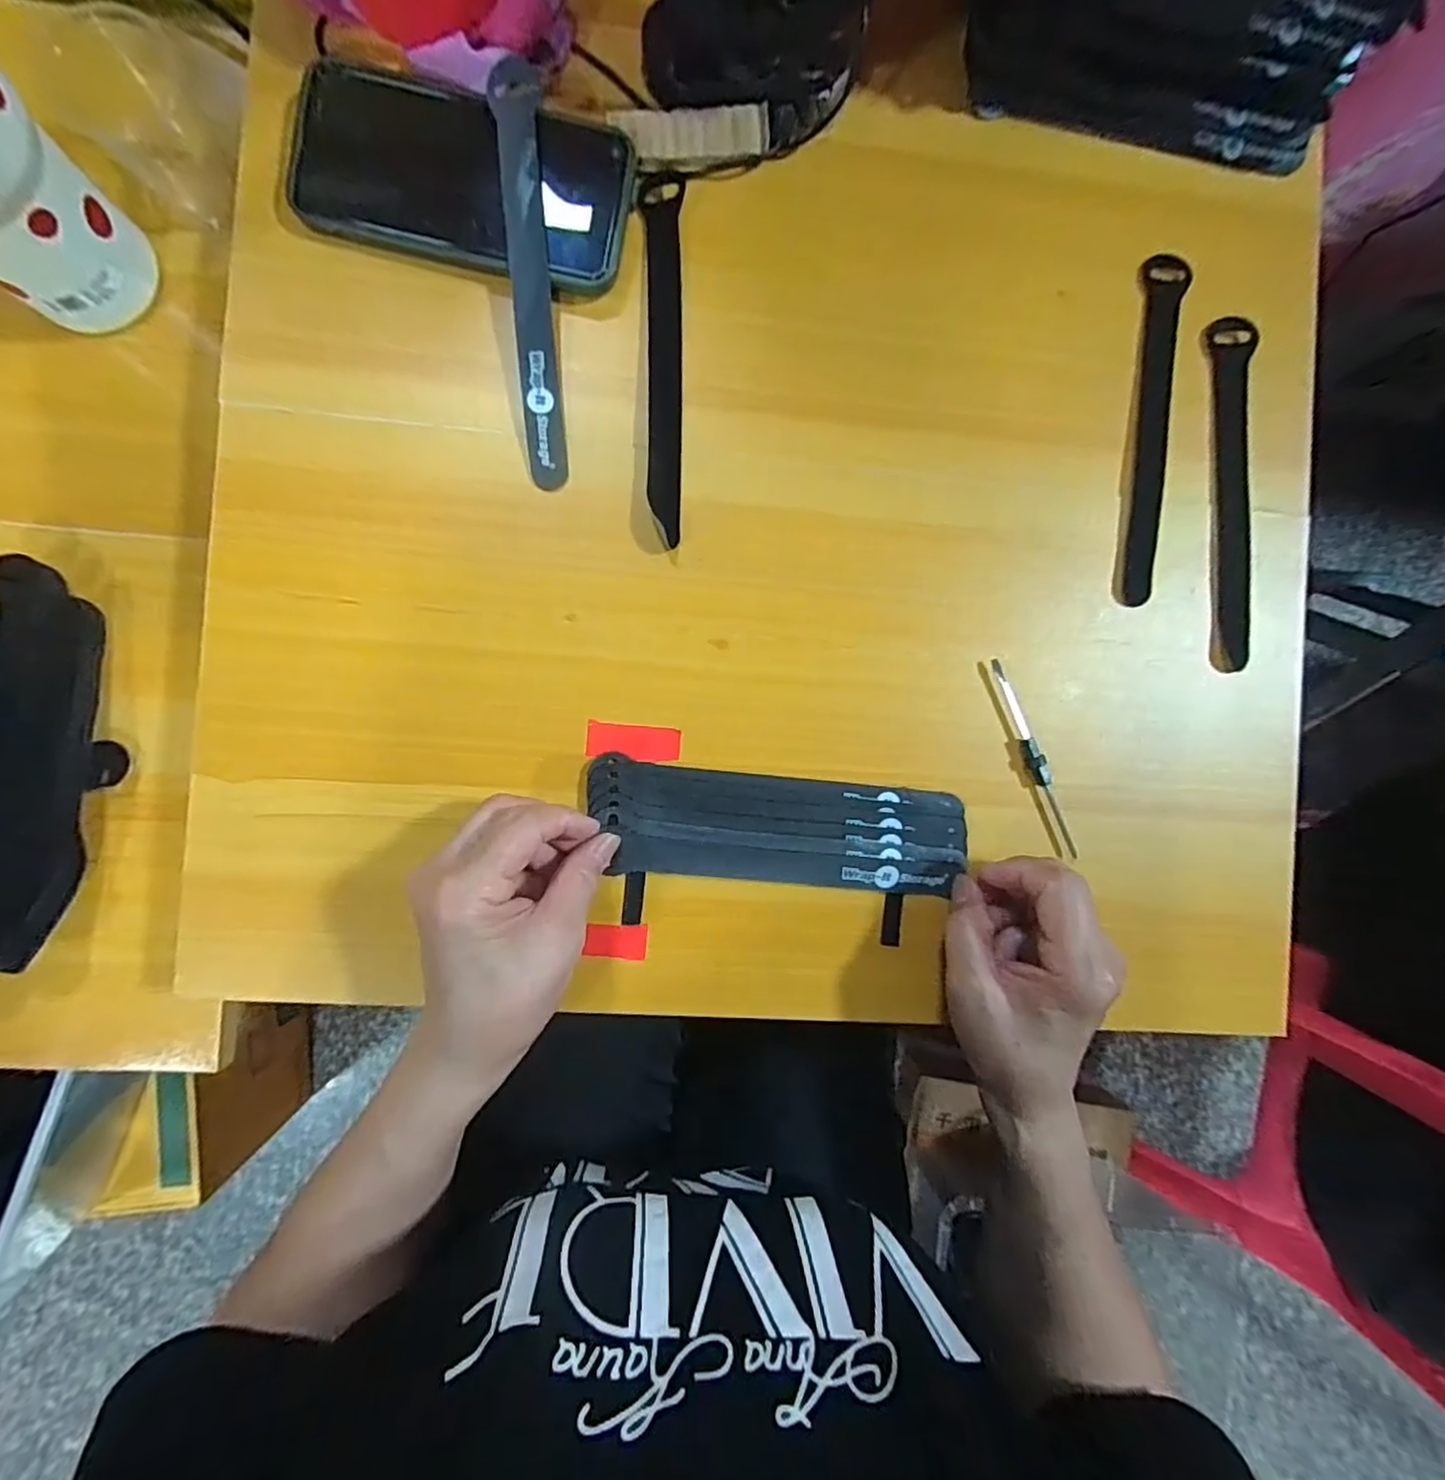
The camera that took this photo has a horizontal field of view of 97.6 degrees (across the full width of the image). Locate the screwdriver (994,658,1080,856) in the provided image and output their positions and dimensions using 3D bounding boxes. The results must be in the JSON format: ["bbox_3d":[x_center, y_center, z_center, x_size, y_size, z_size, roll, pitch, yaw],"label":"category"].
[{"bbox_3d":[0.169,0.010,0.343,0.008,0.011,0.114,-23,91,-4],"label":"screwdriver"}]

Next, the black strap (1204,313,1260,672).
[{"bbox_3d":[0.288,-0.139,0.356,0.025,0.005,0.193,-2,90,-4],"label":"black strap"}]

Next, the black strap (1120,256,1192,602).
[{"bbox_3d":[0.237,-0.172,0.349,0.025,0.004,0.192,8,89,-4],"label":"black strap"}]

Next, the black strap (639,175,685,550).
[{"bbox_3d":[-0.031,-0.201,0.332,0.020,0.006,0.192,0,89,-4],"label":"black strap"}]

